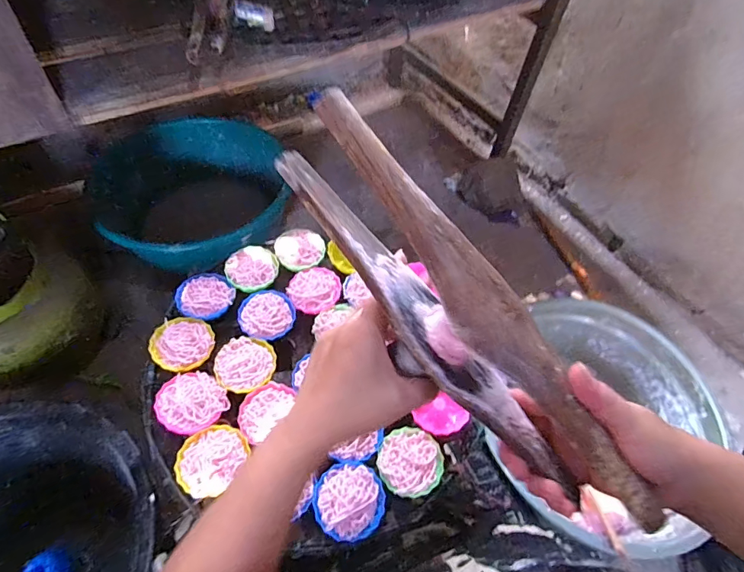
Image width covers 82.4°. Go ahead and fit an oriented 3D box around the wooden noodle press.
[{"bbox_3d":[0.049,0.028,0.274,0.069,0.076,0.311,-39,90,-27],"label":"wooden noodle press"}]

